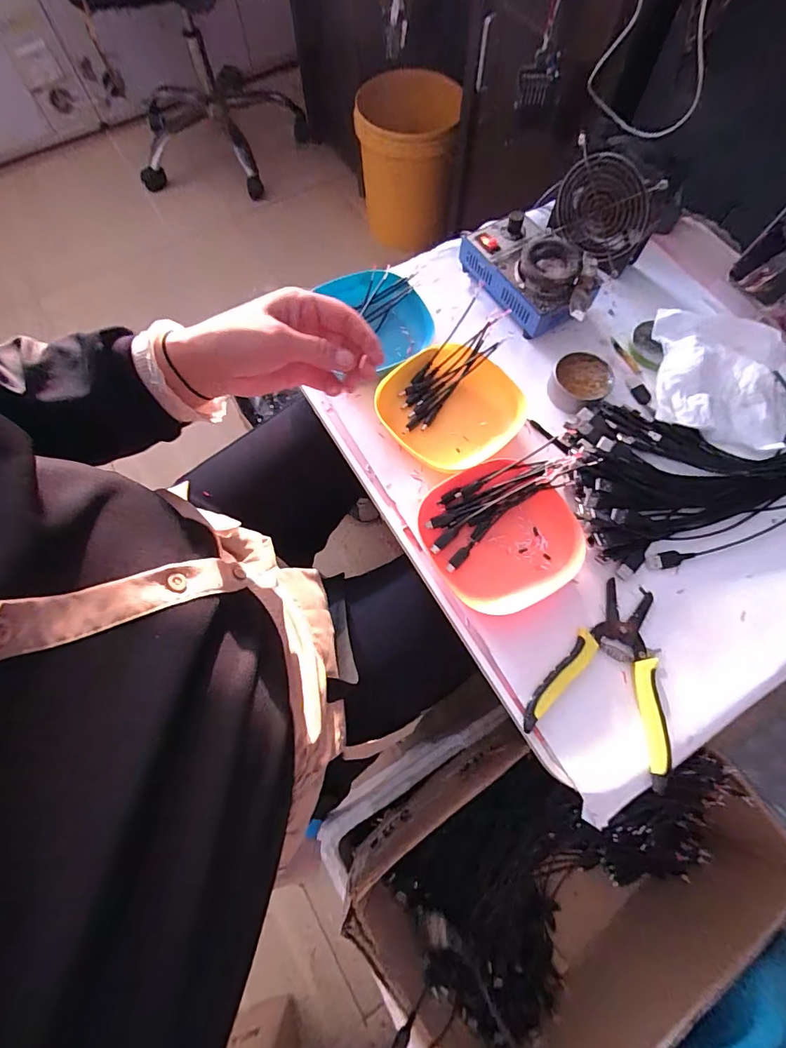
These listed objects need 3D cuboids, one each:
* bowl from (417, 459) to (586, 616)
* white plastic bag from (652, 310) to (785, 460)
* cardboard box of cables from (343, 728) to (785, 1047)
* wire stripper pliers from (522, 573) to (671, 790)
[{"bbox_3d":[0.104,0.010,0.430,0.139,0.034,0.133,0,68,0],"label":"bowl"},{"bbox_3d":[0.364,-0.156,0.492,0.168,0.037,0.151,22,69,8],"label":"white plastic bag"},{"bbox_3d":[0.199,0.427,0.561,0.443,0.215,0.307,-36,73,-12],"label":"cardboard box of cables"},{"bbox_3d":[0.199,0.129,0.395,0.116,0.010,0.157,26,70,10],"label":"wire stripper pliers"}]

